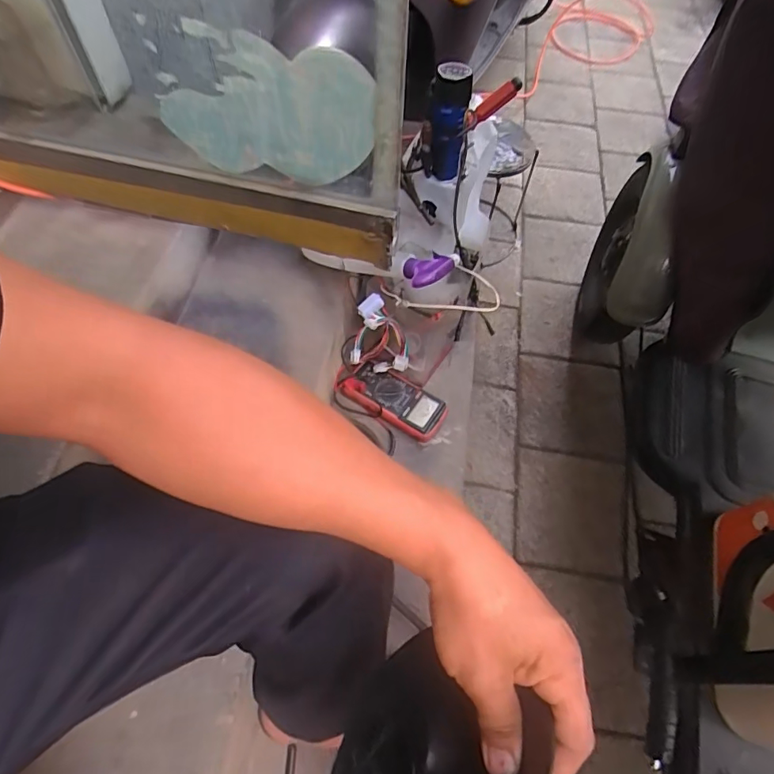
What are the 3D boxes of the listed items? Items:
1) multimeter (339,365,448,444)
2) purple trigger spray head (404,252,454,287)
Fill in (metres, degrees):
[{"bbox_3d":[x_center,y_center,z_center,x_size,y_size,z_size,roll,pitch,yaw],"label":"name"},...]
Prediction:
[{"bbox_3d":[0.014,0.027,0.887,0.183,0.030,0.092,25,62,12],"label":"multimeter"},{"bbox_3d":[0.066,-0.174,0.741,0.073,0.033,0.052,-9,61,-7],"label":"purple trigger spray head"}]

